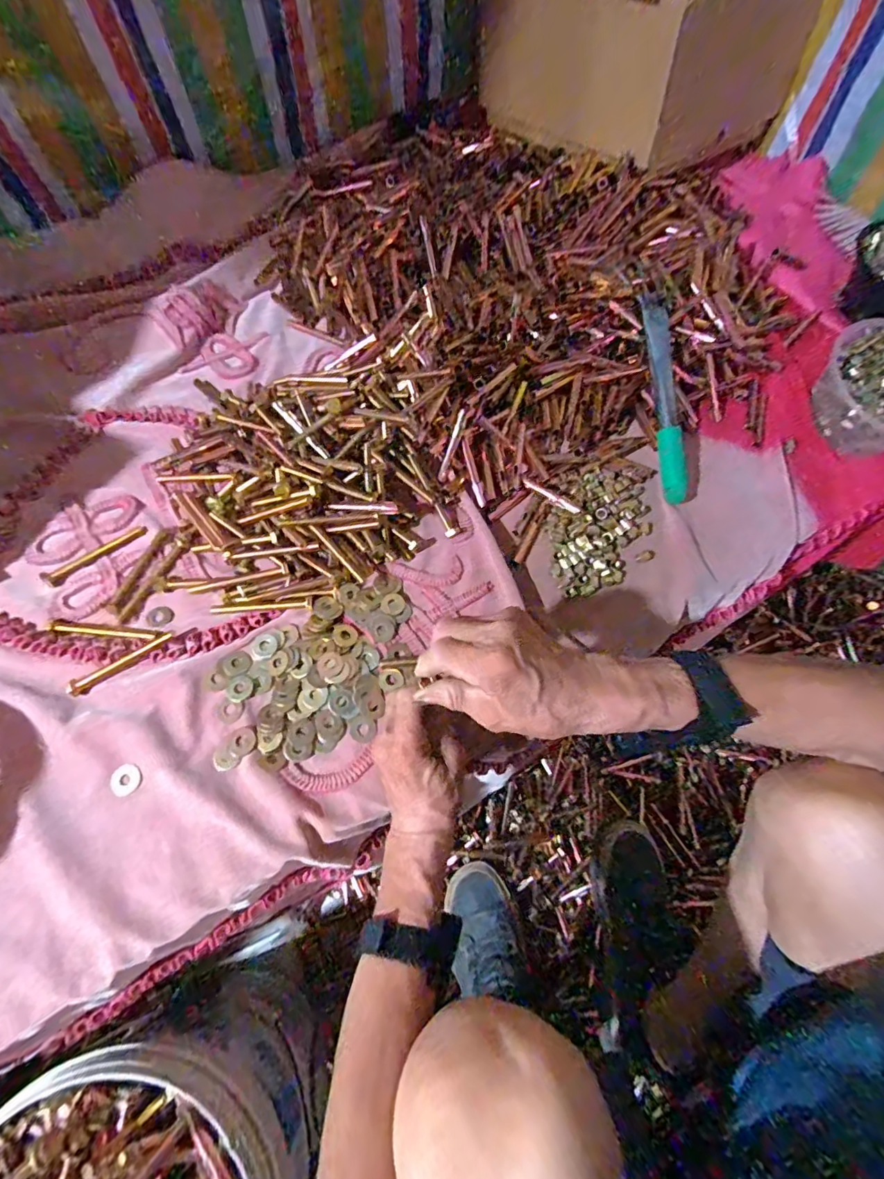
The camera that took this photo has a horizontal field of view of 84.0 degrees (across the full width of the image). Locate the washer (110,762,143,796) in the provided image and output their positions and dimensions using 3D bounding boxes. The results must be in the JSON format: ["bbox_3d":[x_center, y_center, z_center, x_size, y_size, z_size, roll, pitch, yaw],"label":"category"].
[{"bbox_3d":[-0.282,0.169,0.438,0.027,0.004,0.026,1,67,-2],"label":"washer"}]

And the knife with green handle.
[{"bbox_3d":[0.264,-0.226,0.583,0.036,0.021,0.252,-3,82,-3],"label":"knife with green handle"}]

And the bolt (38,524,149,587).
[{"bbox_3d":[-0.371,-0.038,0.526,0.109,0.009,0.017,-35,73,-15],"label":"bolt"}]

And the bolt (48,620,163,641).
[{"bbox_3d":[-0.334,0.041,0.486,0.113,0.008,0.014,8,67,1],"label":"bolt"}]

